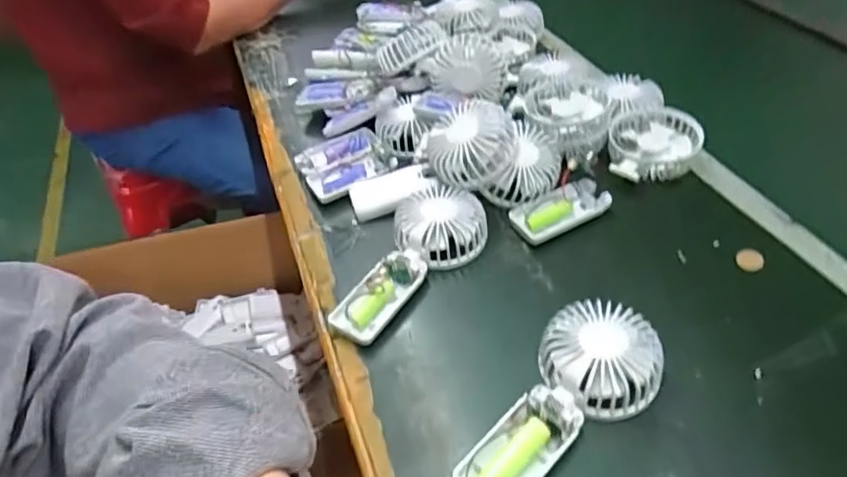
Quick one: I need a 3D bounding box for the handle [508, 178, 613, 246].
[{"bbox_3d":[0.131,-0.028,0.562,0.095,0.016,0.045,-23,47,-15],"label":"handle"}]

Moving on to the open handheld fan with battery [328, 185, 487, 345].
[{"bbox_3d":[-0.006,0.019,0.523,0.080,0.033,0.173,16,50,22],"label":"open handheld fan with battery"}]

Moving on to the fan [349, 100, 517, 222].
[{"bbox_3d":[0.008,-0.071,0.588,0.178,0.048,0.087,-26,42,18],"label":"fan"}]

